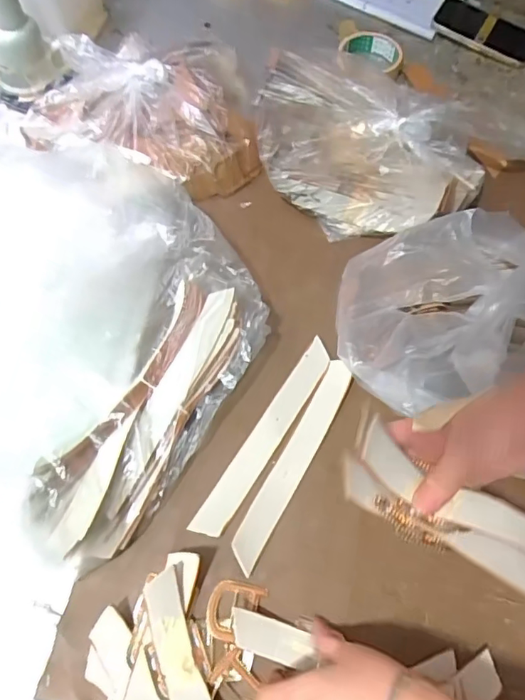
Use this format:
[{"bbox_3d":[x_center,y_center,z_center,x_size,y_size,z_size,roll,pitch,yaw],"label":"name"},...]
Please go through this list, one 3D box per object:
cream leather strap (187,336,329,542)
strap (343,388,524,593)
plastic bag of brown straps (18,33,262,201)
[{"bbox_3d":[0.005,0.084,0.518,0.029,0.011,0.225,32,70,8],"label":"cream leather strap"},{"bbox_3d":[0.150,0.121,0.364,0.195,0.038,0.056,27,68,2],"label":"strap"},{"bbox_3d":[-0.147,-0.316,0.658,0.306,0.073,0.229,16,67,5],"label":"plastic bag of brown straps"}]

